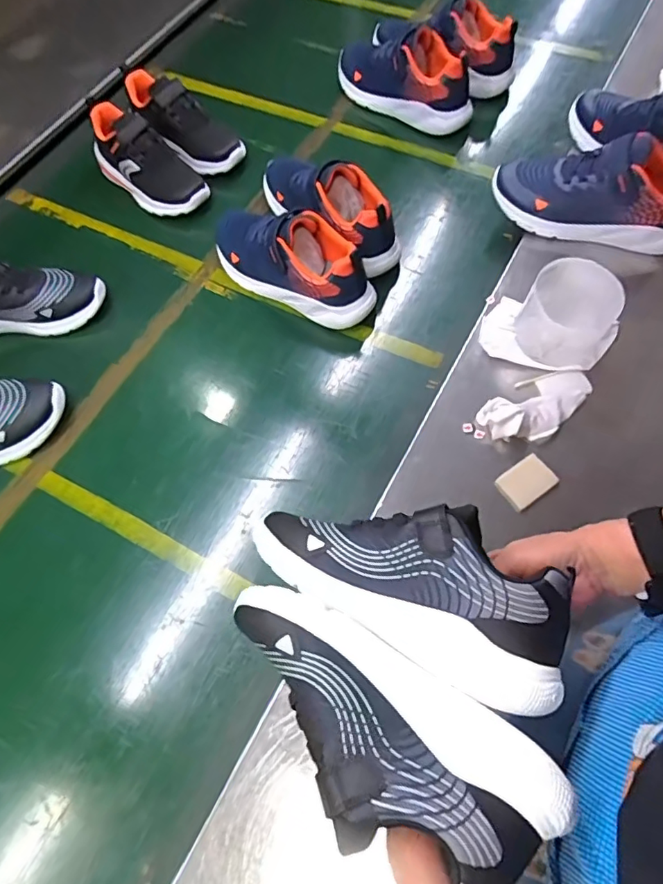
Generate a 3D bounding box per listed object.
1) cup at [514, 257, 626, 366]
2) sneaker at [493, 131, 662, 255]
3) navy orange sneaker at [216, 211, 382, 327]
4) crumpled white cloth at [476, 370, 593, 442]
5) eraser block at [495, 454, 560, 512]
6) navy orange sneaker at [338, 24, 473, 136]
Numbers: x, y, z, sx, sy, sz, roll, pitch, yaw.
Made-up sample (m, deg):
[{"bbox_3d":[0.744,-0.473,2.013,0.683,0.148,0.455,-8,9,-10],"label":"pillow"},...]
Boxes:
[{"bbox_3d":[0.269,-0.145,0.598,0.092,0.086,0.095,-1,65,2],"label":"cup"},{"bbox_3d":[0.334,-0.314,0.663,0.246,0.105,0.084,13,66,8],"label":"sneaker"},{"bbox_3d":[-0.055,-0.246,0.688,0.240,0.108,0.090,28,69,14],"label":"navy orange sneaker"},{"bbox_3d":[0.233,-0.038,0.587,0.135,0.034,0.062,-22,66,-8],"label":"crumpled white cloth"},{"bbox_3d":[0.209,0.043,0.564,0.058,0.014,0.040,-33,68,-12],"label":"eraser block"},{"bbox_3d":[0.118,-0.596,0.853,0.242,0.103,0.091,32,70,16],"label":"navy orange sneaker"}]

